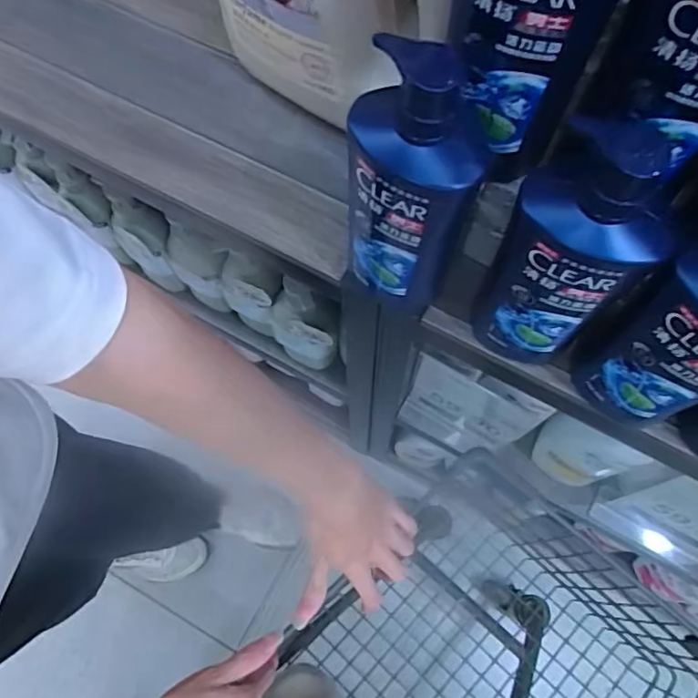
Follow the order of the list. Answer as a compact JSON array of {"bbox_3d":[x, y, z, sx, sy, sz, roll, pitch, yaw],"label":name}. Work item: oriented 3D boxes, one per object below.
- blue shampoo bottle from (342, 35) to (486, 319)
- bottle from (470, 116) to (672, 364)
[{"bbox_3d":[0.037,-0.099,0.396,0.075,0.226,0.077,-1,70,1],"label":"blue shampoo bottle"},{"bbox_3d":[0.139,-0.052,0.381,0.079,0.212,0.053,33,74,12],"label":"bottle"}]

